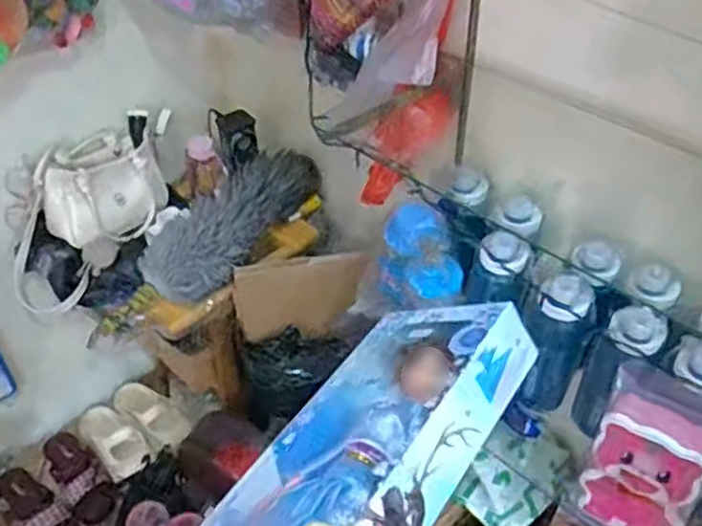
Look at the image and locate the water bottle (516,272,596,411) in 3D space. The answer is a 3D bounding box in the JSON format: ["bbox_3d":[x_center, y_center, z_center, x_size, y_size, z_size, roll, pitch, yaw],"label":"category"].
[{"bbox_3d":[0.267,0.102,0.907,0.077,0.192,0.080,15,45,17],"label":"water bottle"}]

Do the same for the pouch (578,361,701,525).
[{"bbox_3d":[0.356,0.234,0.812,0.141,0.191,0.101,27,49,27],"label":"pouch"}]

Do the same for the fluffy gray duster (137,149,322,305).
[{"bbox_3d":[-0.216,-0.086,1.286,0.138,0.110,0.388,28,50,28],"label":"fluffy gray duster"}]

